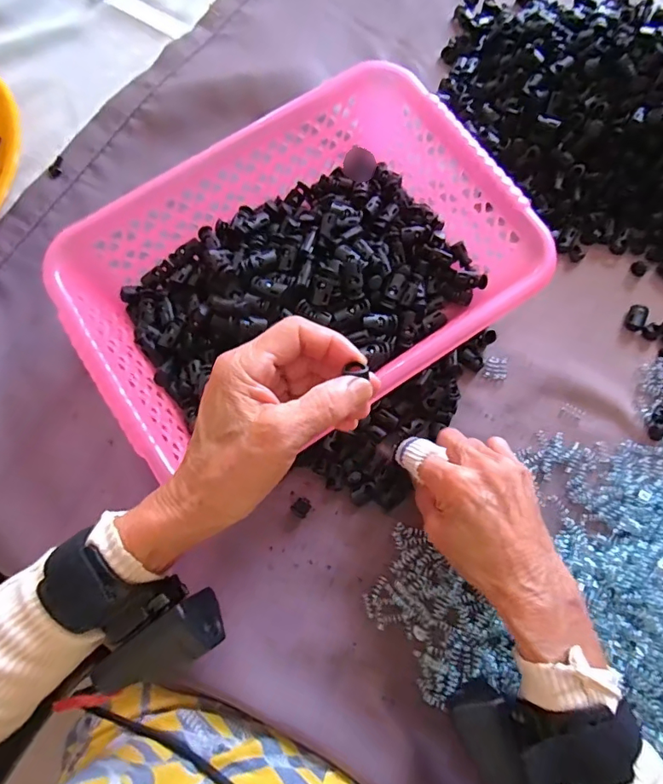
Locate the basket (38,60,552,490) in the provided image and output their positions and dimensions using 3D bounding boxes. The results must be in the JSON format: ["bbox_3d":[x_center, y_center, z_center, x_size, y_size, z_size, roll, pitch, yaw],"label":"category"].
[{"bbox_3d":[-0.018,-0.081,0.368,0.308,0.077,0.209,-33,79,-7],"label":"basket"}]

